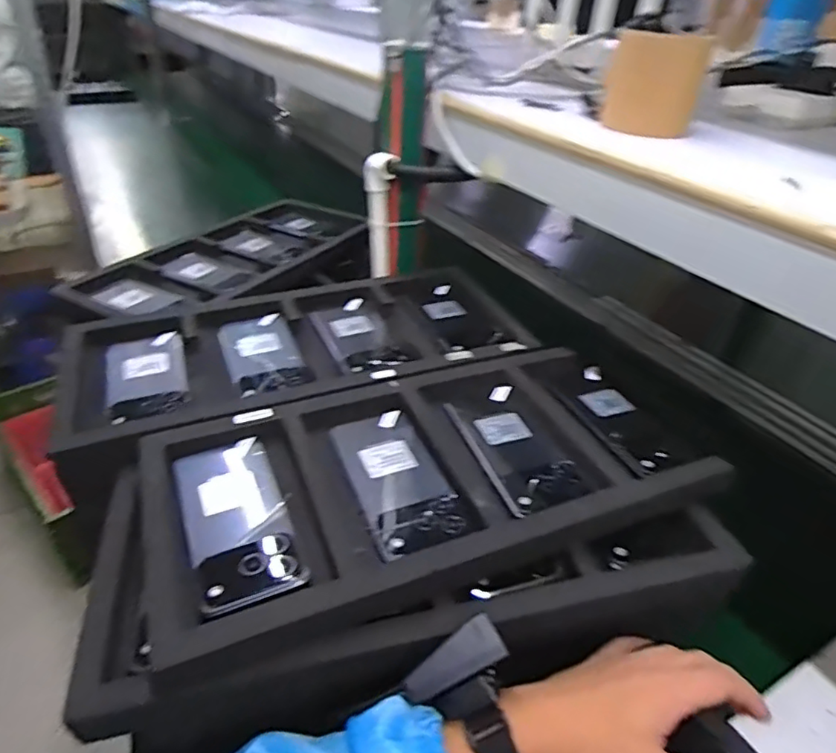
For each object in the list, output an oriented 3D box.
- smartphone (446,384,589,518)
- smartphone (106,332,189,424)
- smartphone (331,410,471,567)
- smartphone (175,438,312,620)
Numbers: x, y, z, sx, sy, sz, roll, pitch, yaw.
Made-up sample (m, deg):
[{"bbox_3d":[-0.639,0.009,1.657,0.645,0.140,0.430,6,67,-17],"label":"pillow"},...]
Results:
[{"bbox_3d":[0.086,0.057,0.515,0.078,0.013,0.147,-10,36,-18],"label":"smartphone"},{"bbox_3d":[-0.276,-0.002,0.592,0.074,0.011,0.143,-11,37,-19],"label":"smartphone"},{"bbox_3d":[-0.018,0.083,0.478,0.073,0.008,0.149,-11,37,-20],"label":"smartphone"},{"bbox_3d":[-0.138,0.107,0.442,0.073,0.011,0.158,-13,37,-21],"label":"smartphone"}]

